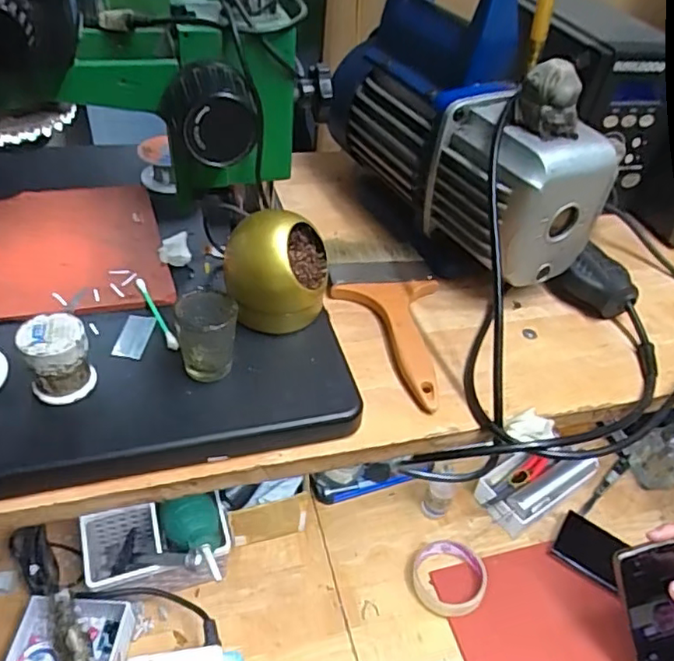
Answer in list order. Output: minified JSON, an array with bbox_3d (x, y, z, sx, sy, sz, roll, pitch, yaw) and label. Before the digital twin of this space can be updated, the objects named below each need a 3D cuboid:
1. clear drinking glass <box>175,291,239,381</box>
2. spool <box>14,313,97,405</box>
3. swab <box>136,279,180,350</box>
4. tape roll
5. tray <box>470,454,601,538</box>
[{"bbox_3d":[-0.078,0.005,0.362,0.034,0.049,0.034,-10,44,-17],"label":"clear drinking glass"},{"bbox_3d":[-0.160,0.018,0.341,0.034,0.044,0.030,-14,46,-21],"label":"spool"},{"bbox_3d":[-0.123,-0.012,0.407,0.008,0.013,0.070,-20,48,-26],"label":"swab"},{"bbox_3d":[0.136,0.293,0.718,0.083,0.027,0.098,4,42,-2],"label":"tape roll"},{"bbox_3d":[0.267,0.204,0.799,0.158,0.063,0.085,-21,49,-27],"label":"tray"}]

